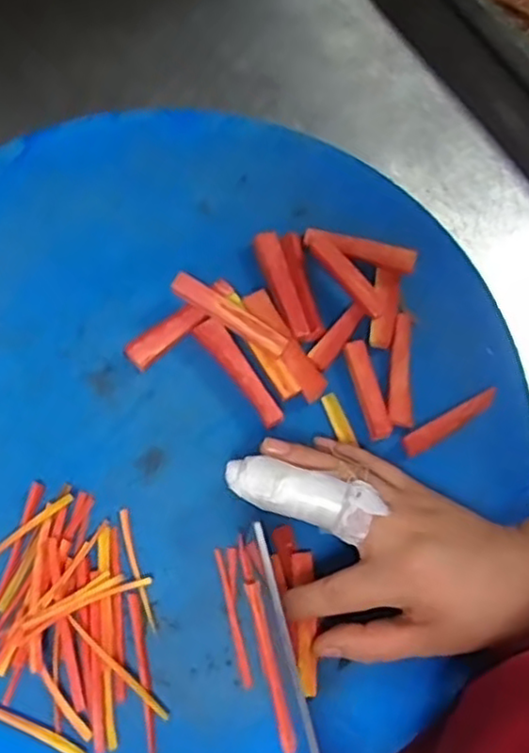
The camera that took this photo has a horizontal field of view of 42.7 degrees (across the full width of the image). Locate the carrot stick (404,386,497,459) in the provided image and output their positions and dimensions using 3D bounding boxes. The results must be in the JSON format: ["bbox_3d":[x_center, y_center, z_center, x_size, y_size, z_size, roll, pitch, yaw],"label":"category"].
[{"bbox_3d":[0.111,0.026,0.398,0.068,0.017,0.011,-30,76,-14],"label":"carrot stick"}]

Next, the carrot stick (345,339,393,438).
[{"bbox_3d":[0.061,0.007,0.397,0.013,0.009,0.059,-12,73,-9],"label":"carrot stick"}]

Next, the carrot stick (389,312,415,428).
[{"bbox_3d":[0.081,-0.005,0.401,0.014,0.010,0.068,5,71,-4],"label":"carrot stick"}]

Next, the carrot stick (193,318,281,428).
[{"bbox_3d":[-0.014,-0.003,0.390,0.015,0.014,0.072,-34,78,-15],"label":"carrot stick"}]

